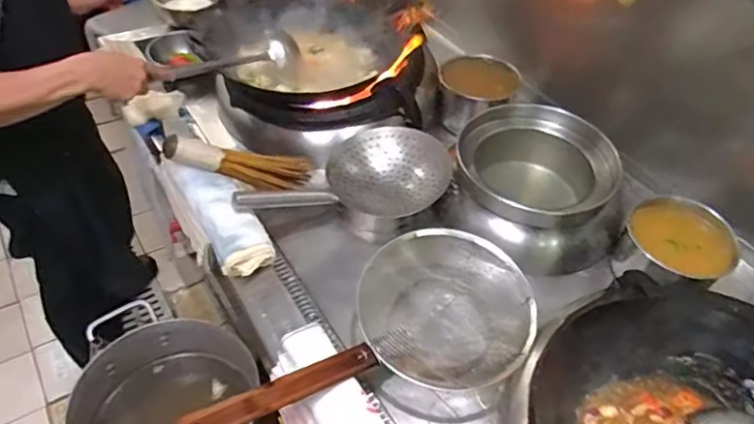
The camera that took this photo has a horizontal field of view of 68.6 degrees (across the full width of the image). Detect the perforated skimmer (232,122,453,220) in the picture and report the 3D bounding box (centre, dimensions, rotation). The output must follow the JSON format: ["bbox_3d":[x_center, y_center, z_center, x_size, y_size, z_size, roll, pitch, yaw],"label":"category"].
[{"bbox_3d":[-0.065,-0.075,1.096,0.427,0.090,0.222,-13,49,-17],"label":"perforated skimmer"}]

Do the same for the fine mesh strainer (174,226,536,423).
[{"bbox_3d":[-0.009,0.198,0.836,0.595,0.144,0.281,-14,47,-40],"label":"fine mesh strainer"}]

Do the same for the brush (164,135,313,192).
[{"bbox_3d":[-0.261,-0.091,1.068,0.288,0.052,0.066,10,38,-37],"label":"brush"}]

